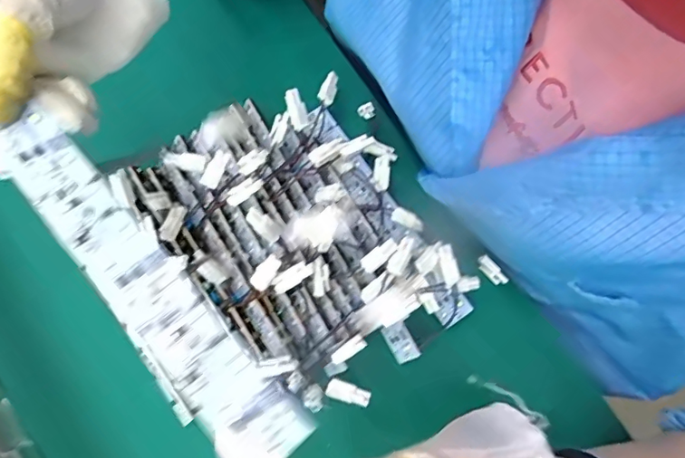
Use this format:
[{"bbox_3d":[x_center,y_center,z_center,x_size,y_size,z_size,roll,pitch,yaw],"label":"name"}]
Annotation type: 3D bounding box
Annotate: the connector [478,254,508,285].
[{"bbox_3d":[0.112,0.031,0.381,0.011,0.006,0.026,-44,82,-8],"label":"connector"}]

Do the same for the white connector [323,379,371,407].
[{"bbox_3d":[0.003,0.102,0.315,0.027,0.005,0.012,17,79,3],"label":"white connector"}]

